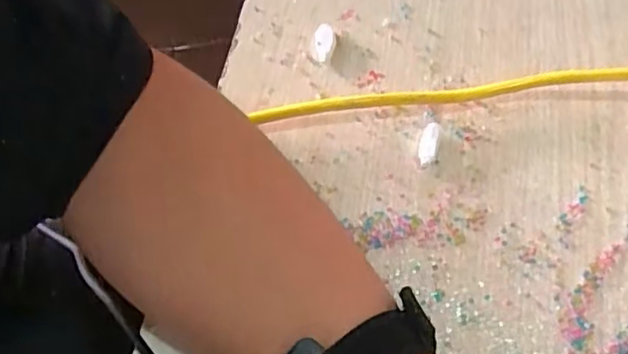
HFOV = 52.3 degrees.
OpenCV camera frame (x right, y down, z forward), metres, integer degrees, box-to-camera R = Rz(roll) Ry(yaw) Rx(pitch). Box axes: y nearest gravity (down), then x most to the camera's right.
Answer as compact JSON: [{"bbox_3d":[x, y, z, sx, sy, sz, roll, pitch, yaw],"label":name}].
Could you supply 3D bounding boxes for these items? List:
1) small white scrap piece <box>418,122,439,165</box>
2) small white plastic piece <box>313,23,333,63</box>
[{"bbox_3d":[0.064,-0.019,0.356,0.009,0.004,0.026,14,64,7],"label":"small white scrap piece"},{"bbox_3d":[0.006,-0.081,0.384,0.011,0.007,0.024,8,63,4],"label":"small white plastic piece"}]

